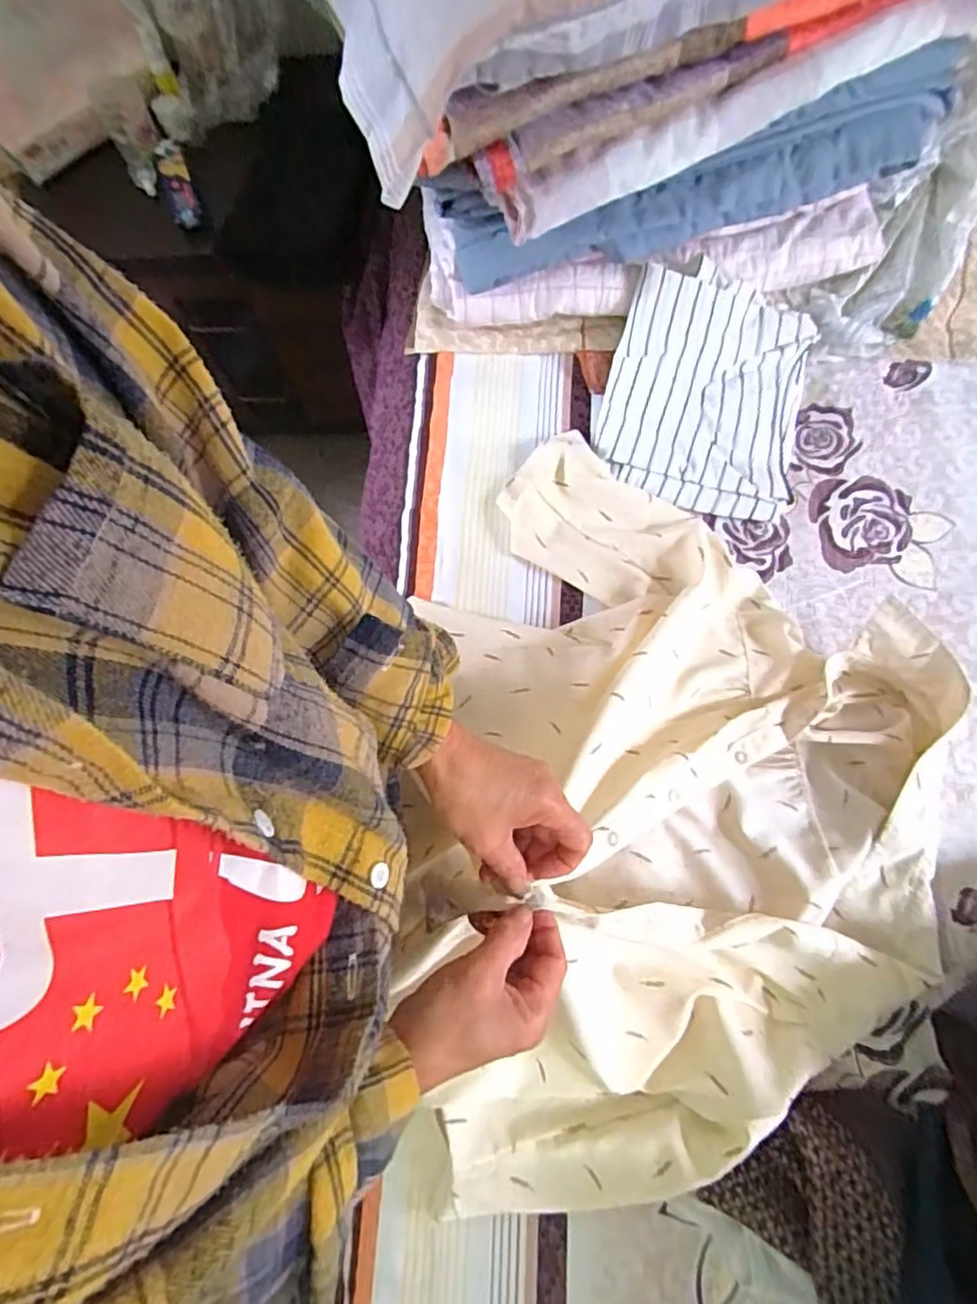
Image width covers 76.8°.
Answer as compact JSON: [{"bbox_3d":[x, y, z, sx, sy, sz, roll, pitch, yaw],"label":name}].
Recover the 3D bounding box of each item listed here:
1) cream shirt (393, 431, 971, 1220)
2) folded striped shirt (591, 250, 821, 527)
[{"bbox_3d":[0.174,0.138,0.546,0.461,0.151,0.675,13,77,5],"label":"cream shirt"},{"bbox_3d":[0.242,-0.289,0.684,0.220,0.060,0.253,12,77,5],"label":"folded striped shirt"}]

